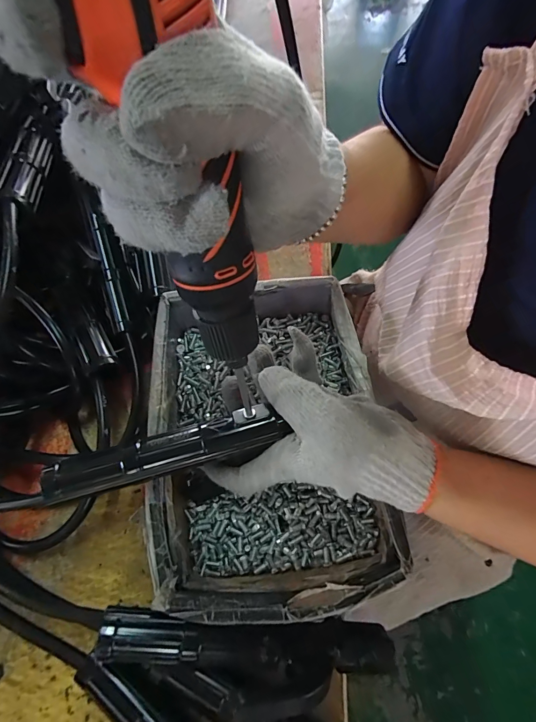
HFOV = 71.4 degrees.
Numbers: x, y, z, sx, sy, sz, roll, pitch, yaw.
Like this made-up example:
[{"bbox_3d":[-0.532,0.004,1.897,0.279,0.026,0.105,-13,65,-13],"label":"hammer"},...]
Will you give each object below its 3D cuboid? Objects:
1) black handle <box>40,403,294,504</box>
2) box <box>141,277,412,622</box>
[{"bbox_3d":[-0.068,0.060,0.250,0.158,0.018,0.026,-14,62,-7],"label":"black handle"},{"bbox_3d":[-0.004,0.047,0.309,0.177,0.054,0.268,-3,62,-2],"label":"box"}]

